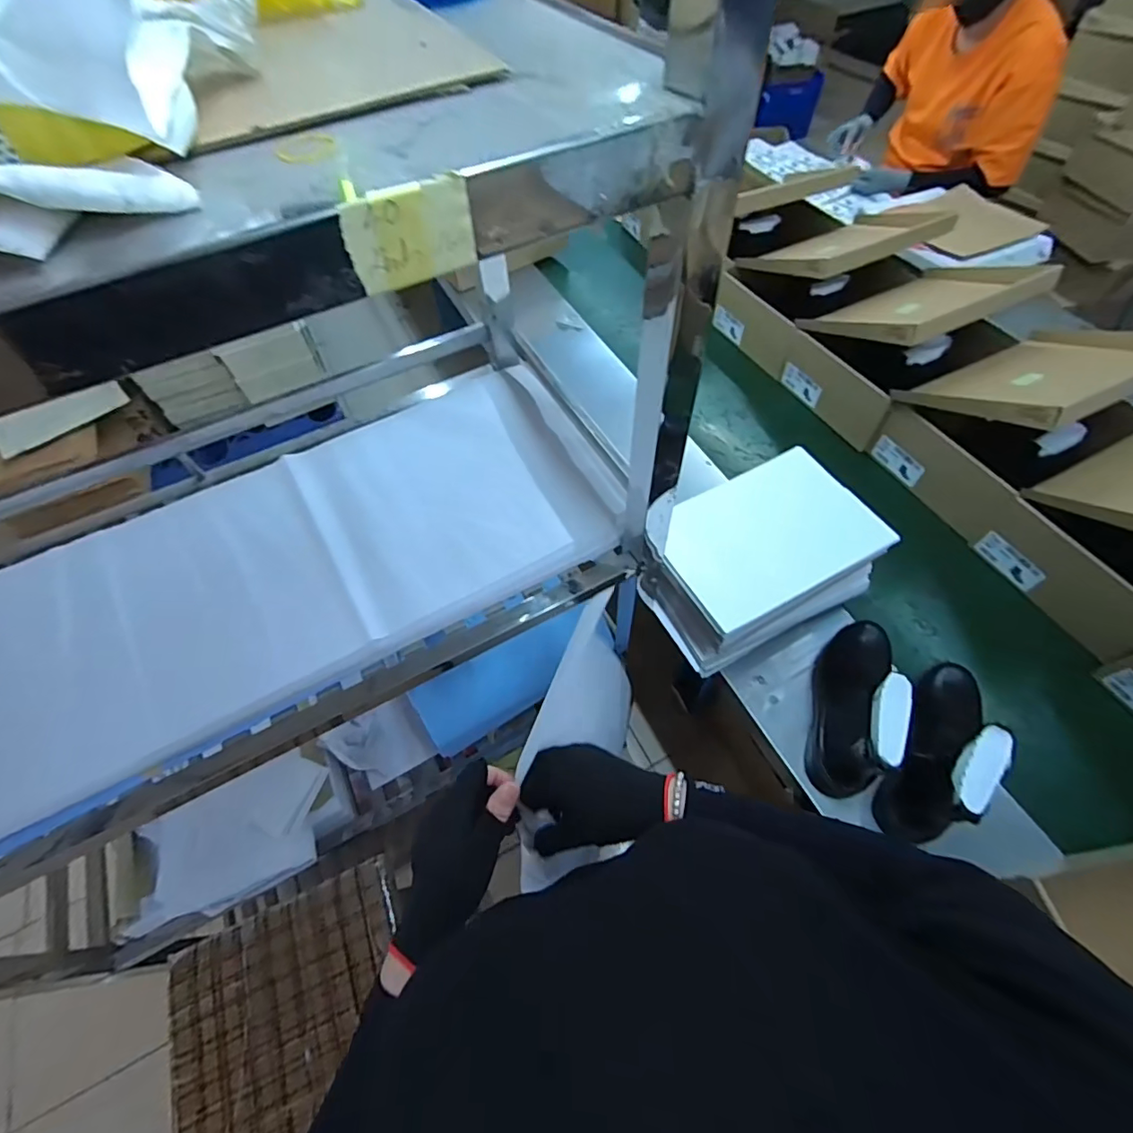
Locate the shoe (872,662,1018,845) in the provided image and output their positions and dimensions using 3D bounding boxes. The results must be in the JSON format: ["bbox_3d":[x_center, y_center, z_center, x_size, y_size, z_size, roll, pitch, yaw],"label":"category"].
[{"bbox_3d":[0.469,0.209,0.646,0.077,0.172,0.253,32,65,20],"label":"shoe"}]

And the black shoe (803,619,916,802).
[{"bbox_3d":[0.392,0.159,0.684,0.089,0.170,0.256,23,62,16],"label":"black shoe"}]

